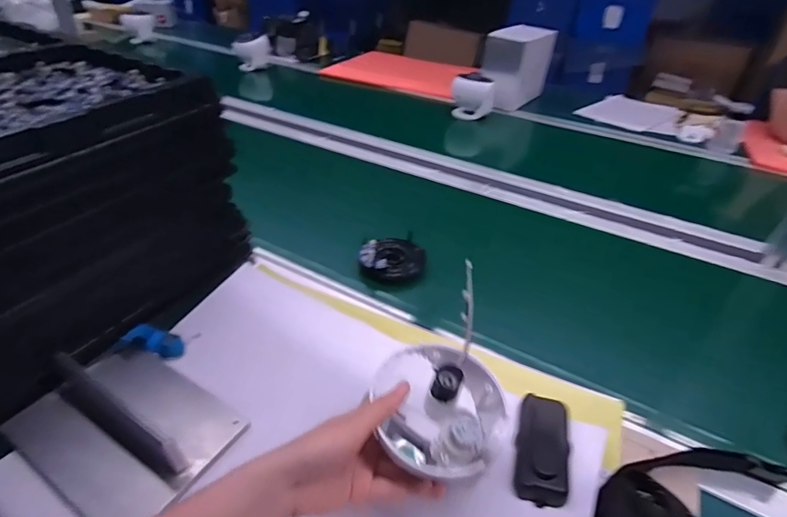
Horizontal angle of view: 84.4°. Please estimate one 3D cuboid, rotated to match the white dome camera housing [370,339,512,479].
[{"bbox_3d":[0.039,0.116,0.367,0.111,0.055,0.112,2,36,-2],"label":"white dome camera housing"}]

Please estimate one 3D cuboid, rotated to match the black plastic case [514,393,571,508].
[{"bbox_3d":[0.148,0.184,0.425,0.049,0.020,0.104,14,38,13],"label":"black plastic case"}]

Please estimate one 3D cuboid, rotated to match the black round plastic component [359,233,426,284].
[{"bbox_3d":[-0.001,-0.004,0.683,0.101,0.036,0.099,3,36,-1],"label":"black round plastic component"}]

